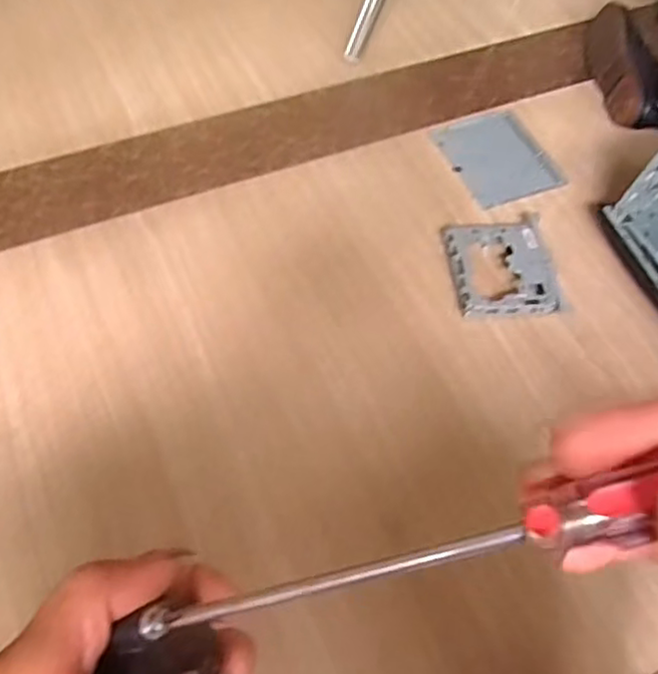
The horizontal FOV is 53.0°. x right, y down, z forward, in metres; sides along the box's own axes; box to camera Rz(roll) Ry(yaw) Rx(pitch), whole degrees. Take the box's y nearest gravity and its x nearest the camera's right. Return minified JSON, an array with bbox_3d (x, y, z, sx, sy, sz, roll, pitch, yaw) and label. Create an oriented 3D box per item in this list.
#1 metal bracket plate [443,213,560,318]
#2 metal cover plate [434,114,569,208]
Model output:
[{"bbox_3d":[0.237,-0.103,0.912,0.136,0.024,0.176,-2,59,-3],"label":"metal bracket plate"},{"bbox_3d":[0.268,-0.287,1.045,0.147,0.008,0.170,-19,61,-13],"label":"metal cover plate"}]

